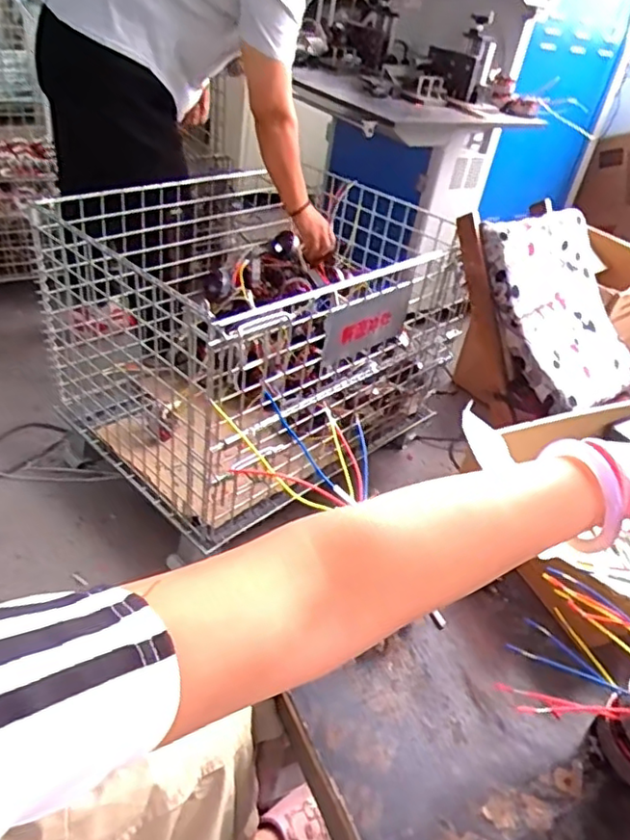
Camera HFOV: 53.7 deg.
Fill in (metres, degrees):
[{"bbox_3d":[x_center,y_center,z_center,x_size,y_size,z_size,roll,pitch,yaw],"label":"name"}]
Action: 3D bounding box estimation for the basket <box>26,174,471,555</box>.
[{"bbox_3d":[-0.153,-0.264,1.537,0.828,0.509,0.737,-27,50,-38],"label":"basket"}]

